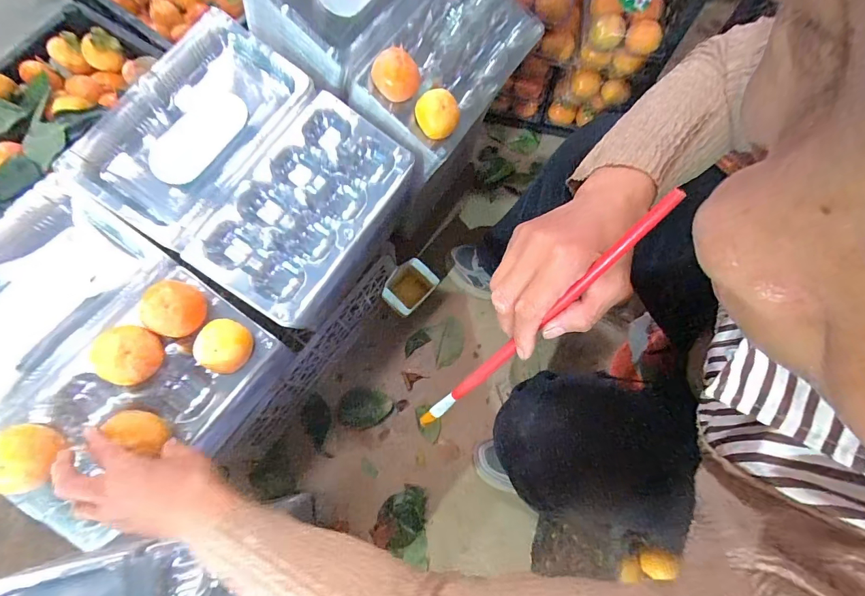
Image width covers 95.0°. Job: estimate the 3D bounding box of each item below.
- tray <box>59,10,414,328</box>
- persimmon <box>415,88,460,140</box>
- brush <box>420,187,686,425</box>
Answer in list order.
[{"bbox_3d":[-0.206,-0.147,0.468,0.303,0.053,0.257,35,80,-5],"label":"tray"},{"bbox_3d":[0.005,-0.222,0.482,0.049,0.041,0.049,-8,73,-1],"label":"persimmon"},{"bbox_3d":[0.065,0.031,0.294,0.014,0.274,0.005,49,36,14],"label":"brush"}]

